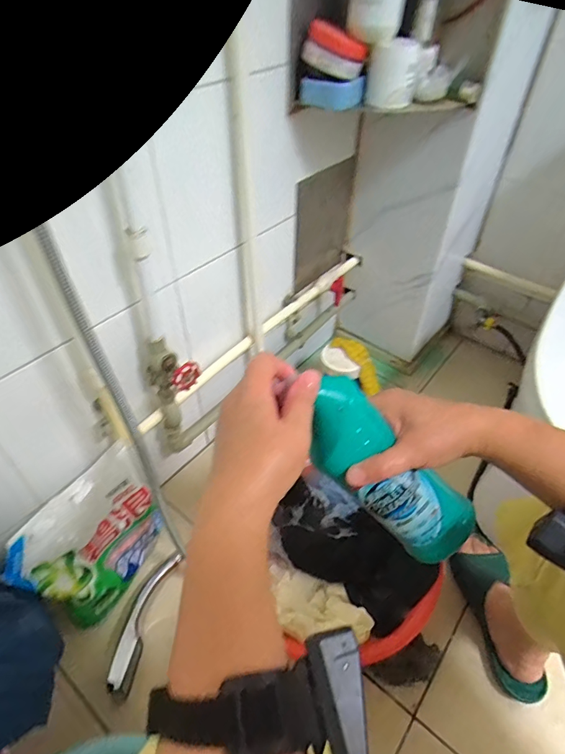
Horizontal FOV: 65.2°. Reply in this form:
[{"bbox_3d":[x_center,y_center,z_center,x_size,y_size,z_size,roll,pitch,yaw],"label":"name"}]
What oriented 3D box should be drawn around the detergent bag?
[{"bbox_3d":[-0.301,0.272,0.746,0.081,0.256,0.244,22,49,19],"label":"detergent bag"}]

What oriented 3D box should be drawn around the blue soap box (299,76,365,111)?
[{"bbox_3d":[0.074,-0.436,0.676,0.087,0.035,0.056,27,51,23],"label":"blue soap box"}]

